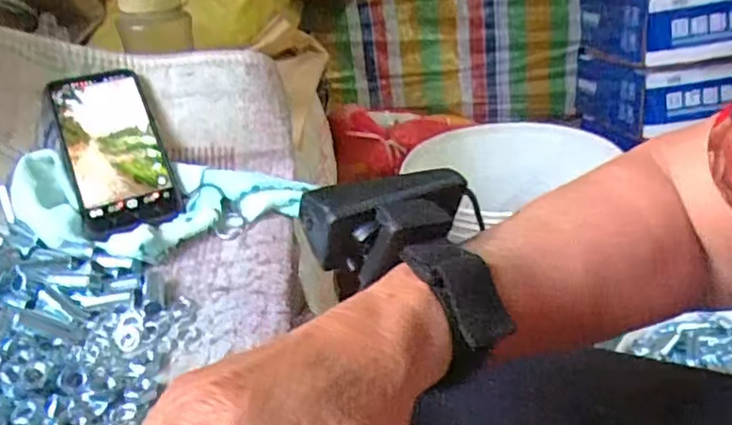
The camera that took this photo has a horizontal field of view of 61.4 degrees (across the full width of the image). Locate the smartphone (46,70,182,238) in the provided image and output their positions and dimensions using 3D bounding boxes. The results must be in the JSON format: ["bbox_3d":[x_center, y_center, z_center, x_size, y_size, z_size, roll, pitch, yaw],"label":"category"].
[{"bbox_3d":[-0.209,-0.055,0.510,0.075,0.008,0.153,-17,67,-22],"label":"smartphone"}]

